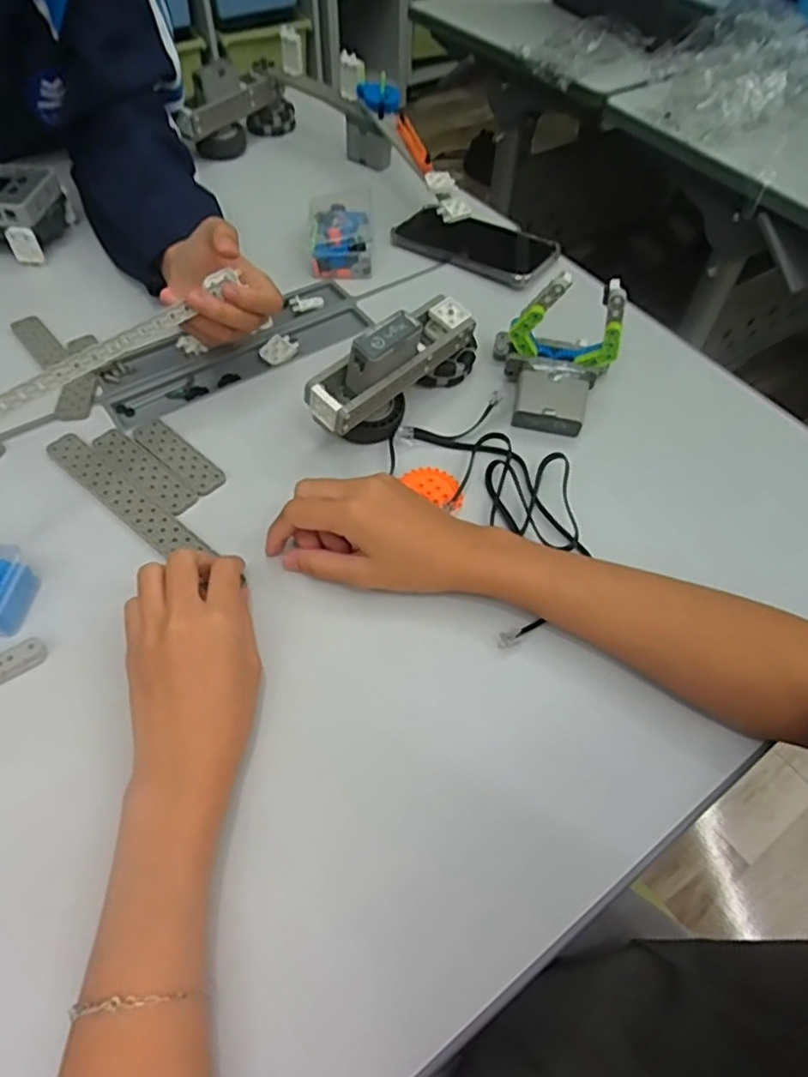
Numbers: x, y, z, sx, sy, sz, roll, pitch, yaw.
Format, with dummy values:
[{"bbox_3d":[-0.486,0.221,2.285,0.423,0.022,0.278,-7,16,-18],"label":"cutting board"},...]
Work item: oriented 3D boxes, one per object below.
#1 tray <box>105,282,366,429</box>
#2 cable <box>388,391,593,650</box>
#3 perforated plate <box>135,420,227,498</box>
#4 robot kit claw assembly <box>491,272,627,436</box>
[{"bbox_3d":[-0.150,-0.173,0.578,0.249,0.010,0.088,-33,62,-23],"label":"tray"},{"bbox_3d":[0.075,-0.026,0.470,0.118,0.017,0.193,-21,58,-16],"label":"cable"},{"bbox_3d":[-0.173,-0.063,0.494,0.086,0.007,0.026,38,61,22],"label":"perforated plate"},{"bbox_3d":[0.114,-0.154,0.507,0.099,0.094,0.080,21,56,13],"label":"robot kit claw assembly"}]

